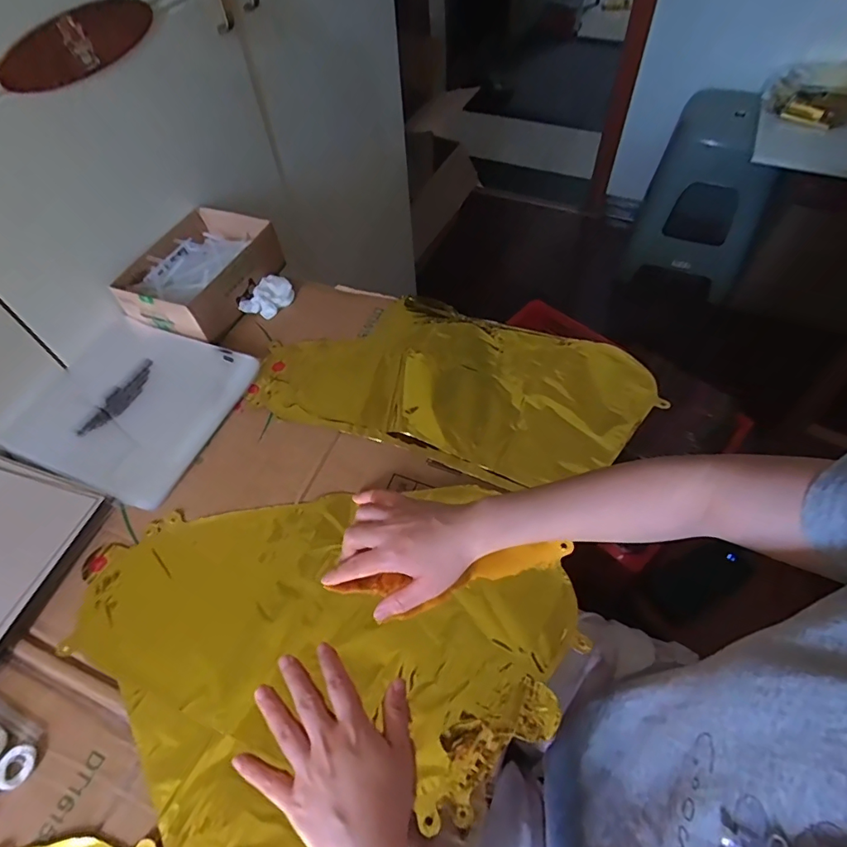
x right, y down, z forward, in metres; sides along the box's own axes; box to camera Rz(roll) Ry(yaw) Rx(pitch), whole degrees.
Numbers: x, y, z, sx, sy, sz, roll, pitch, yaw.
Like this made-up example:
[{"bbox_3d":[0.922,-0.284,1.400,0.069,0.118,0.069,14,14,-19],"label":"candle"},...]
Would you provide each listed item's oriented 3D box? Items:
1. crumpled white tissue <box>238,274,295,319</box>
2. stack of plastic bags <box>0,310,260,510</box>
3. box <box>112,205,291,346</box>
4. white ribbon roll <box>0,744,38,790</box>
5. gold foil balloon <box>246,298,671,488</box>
[{"bbox_3d":[-0.202,-0.166,0.647,0.043,0.023,0.070,23,60,19],"label":"crumpled white tissue"},{"bbox_3d":[-0.329,-0.024,0.558,0.214,0.018,0.201,18,58,16],"label":"stack of plastic bags"},{"bbox_3d":[-0.286,-0.199,0.640,0.144,0.052,0.193,14,57,13],"label":"box"},{"bbox_3d":[-0.304,0.256,0.367,0.026,0.006,0.027,-2,55,3],"label":"white ribbon roll"},{"bbox_3d":[0.035,-0.053,0.572,0.425,0.028,0.214,14,57,14],"label":"gold foil balloon"}]

